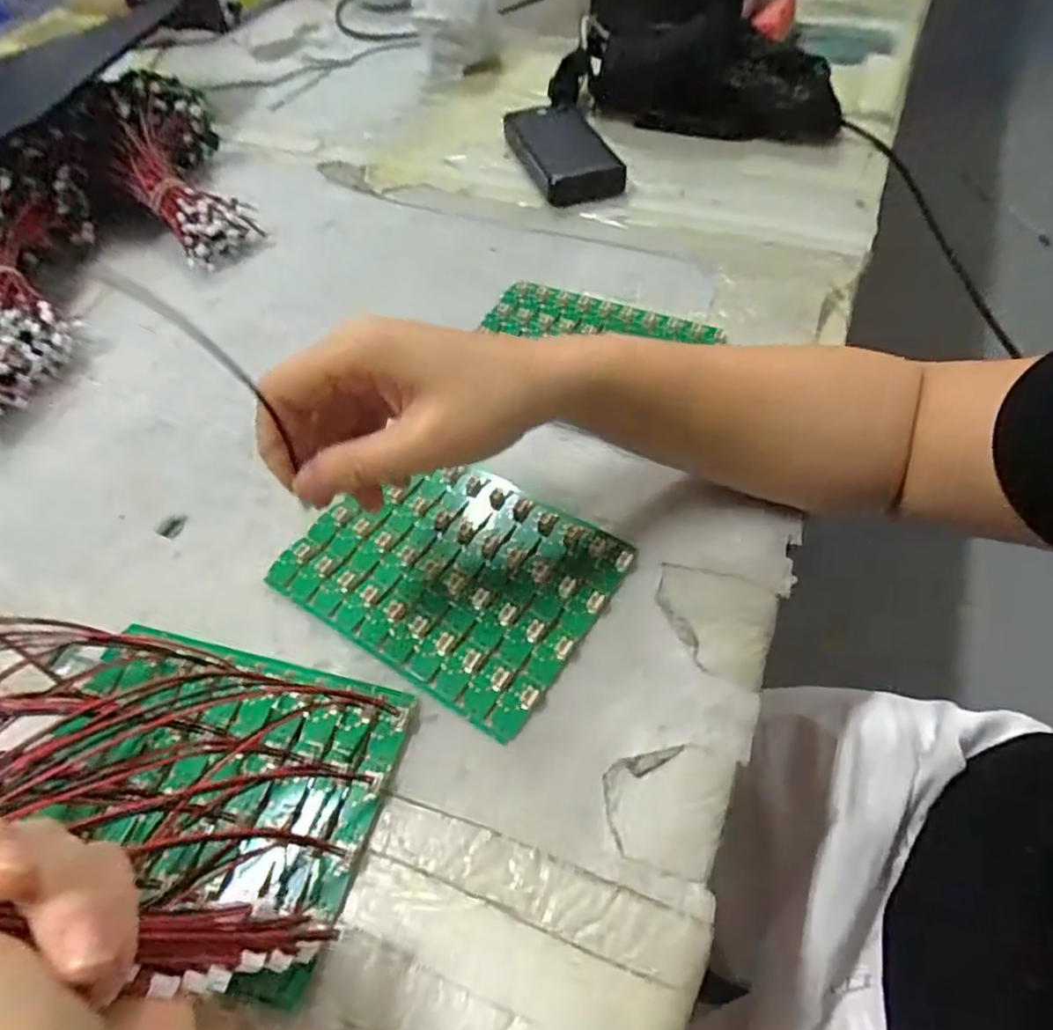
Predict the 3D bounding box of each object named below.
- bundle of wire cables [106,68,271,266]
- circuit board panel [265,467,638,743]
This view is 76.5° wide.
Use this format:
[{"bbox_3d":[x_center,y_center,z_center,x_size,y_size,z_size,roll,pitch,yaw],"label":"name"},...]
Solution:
[{"bbox_3d":[-0.317,-0.314,0.596,0.099,0.072,0.222,-25,56,-13],"label":"bundle of wire cables"},{"bbox_3d":[-0.040,0.025,0.362,0.161,0.007,0.124,28,62,21],"label":"circuit board panel"}]

